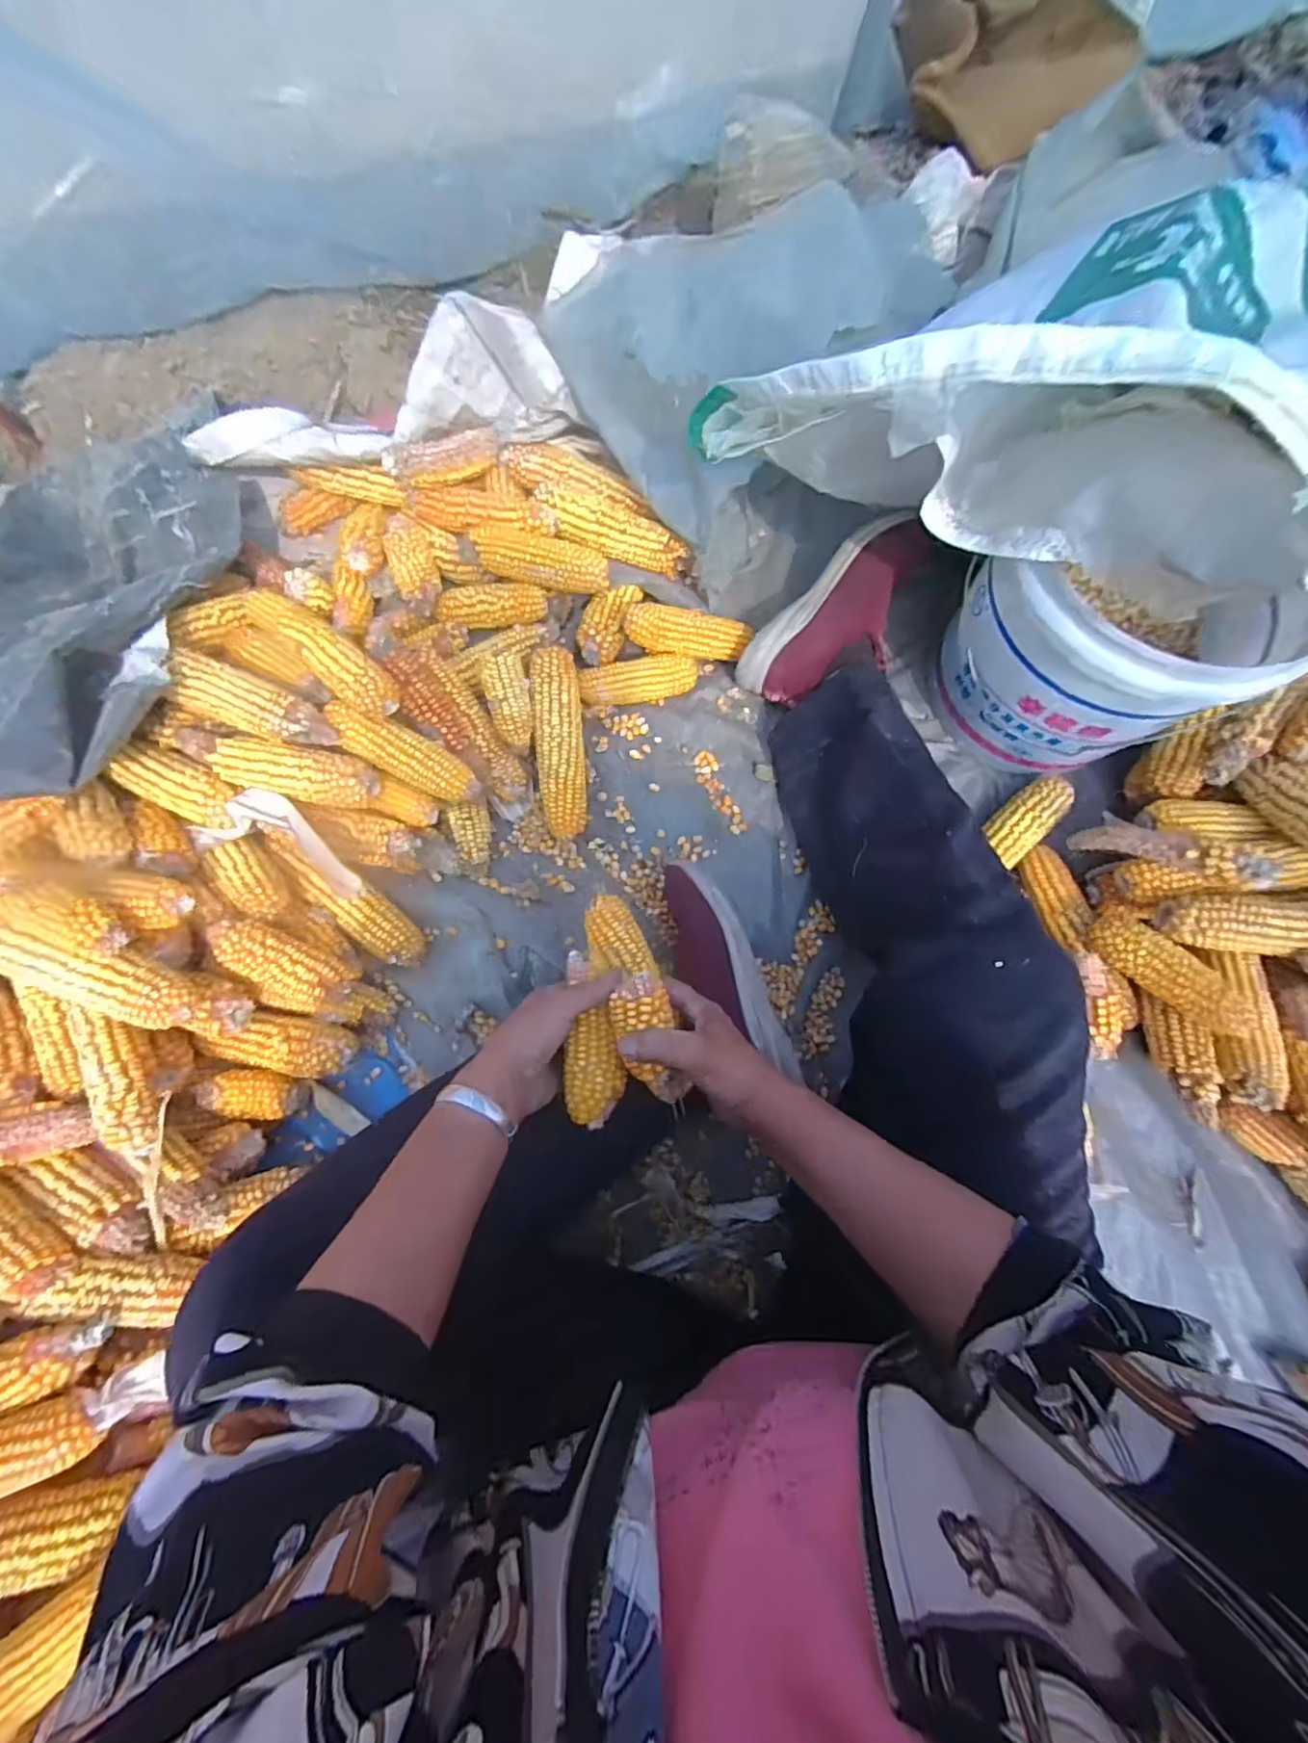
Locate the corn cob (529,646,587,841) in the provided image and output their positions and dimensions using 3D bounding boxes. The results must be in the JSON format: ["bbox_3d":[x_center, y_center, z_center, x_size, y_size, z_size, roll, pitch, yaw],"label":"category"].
[{"bbox_3d":[-0.101,-0.139,0.651,0.055,0.060,0.206,-5,78,-1],"label":"corn cob"}]

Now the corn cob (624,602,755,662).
[{"bbox_3d":[0.038,-0.265,0.664,0.144,0.034,0.045,-1,76,-24],"label":"corn cob"}]

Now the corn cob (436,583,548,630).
[{"bbox_3d":[-0.179,-0.293,0.659,0.123,0.033,0.037,-1,78,0],"label":"corn cob"}]

